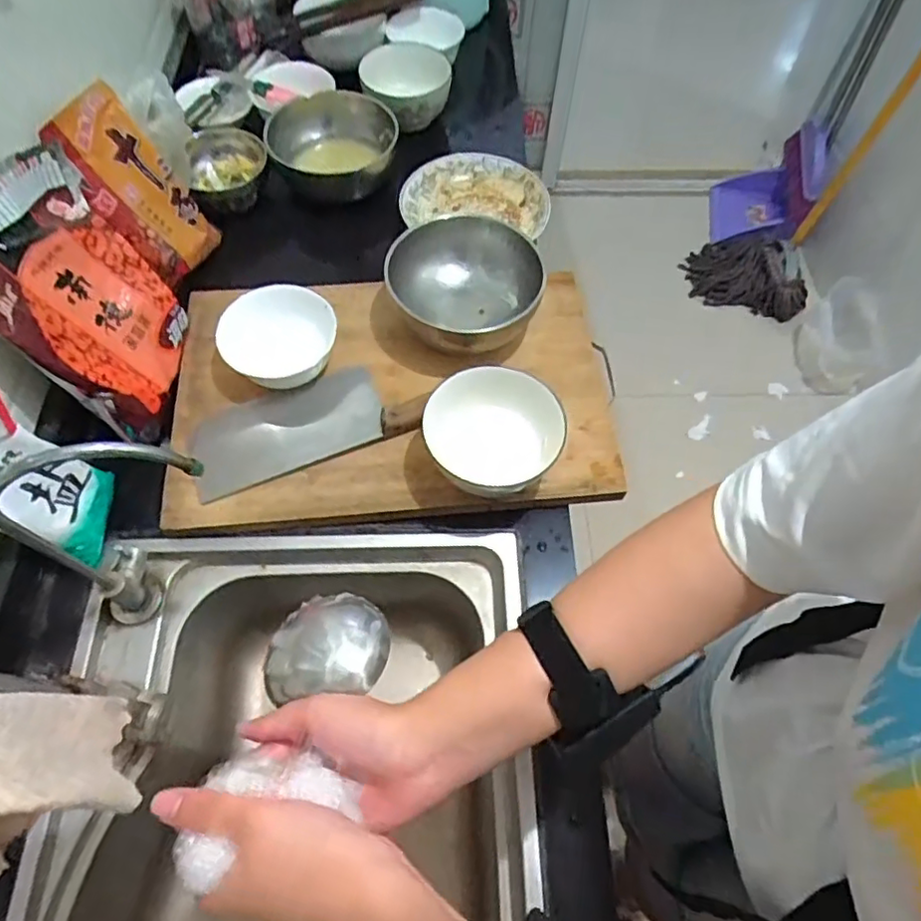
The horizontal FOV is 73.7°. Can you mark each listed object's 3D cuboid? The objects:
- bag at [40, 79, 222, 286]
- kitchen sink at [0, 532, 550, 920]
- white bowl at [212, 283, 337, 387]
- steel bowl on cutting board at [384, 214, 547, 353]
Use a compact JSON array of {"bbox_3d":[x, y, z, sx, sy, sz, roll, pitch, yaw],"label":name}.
[{"bbox_3d":[-0.363,-0.302,0.699,0.036,0.196,0.115,8,62,35],"label":"bag"},{"bbox_3d":[-0.144,0.353,0.562,0.385,0.213,0.535,1,62,-1],"label":"kitchen sink"},{"bbox_3d":[-0.195,-0.128,0.665,0.123,0.057,0.107,-13,63,-8],"label":"white bowl"},{"bbox_3d":[0.002,-0.189,0.688,0.161,0.076,0.157,1,62,-1],"label":"steel bowl on cutting board"}]

